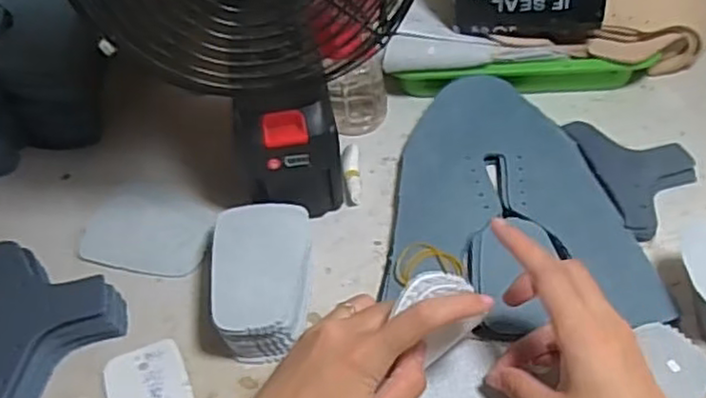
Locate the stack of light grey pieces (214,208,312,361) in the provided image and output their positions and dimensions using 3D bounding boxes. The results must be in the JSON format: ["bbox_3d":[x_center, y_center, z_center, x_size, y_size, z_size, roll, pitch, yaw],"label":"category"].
[{"bbox_3d":[-0.064,0.056,0.477,0.066,0.035,0.111,-5,47,1],"label":"stack of light grey pieces"}]

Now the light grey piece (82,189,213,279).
[{"bbox_3d":[-0.164,0.024,0.543,0.108,0.004,0.084,6,45,13],"label":"light grey piece"}]

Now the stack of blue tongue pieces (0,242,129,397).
[{"bbox_3d":[-0.210,0.086,0.465,0.095,0.035,0.143,-11,47,-5],"label":"stack of blue tongue pieces"}]

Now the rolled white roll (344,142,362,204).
[{"bbox_3d":[0.000,-0.021,0.560,0.013,0.016,0.055,-3,50,0],"label":"rolled white roll"}]

